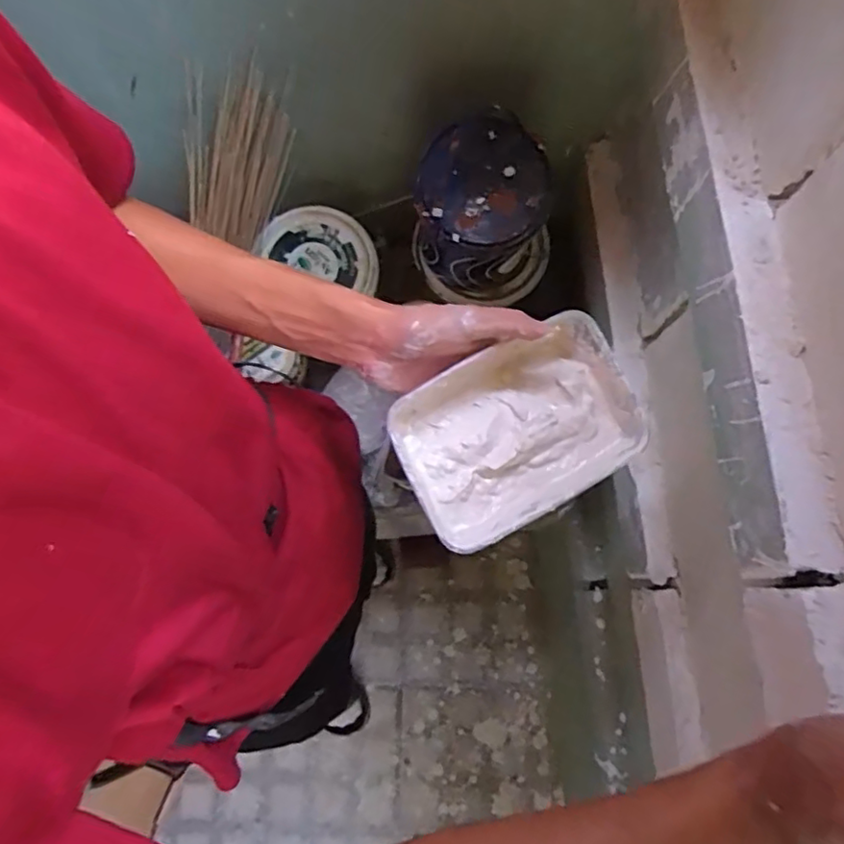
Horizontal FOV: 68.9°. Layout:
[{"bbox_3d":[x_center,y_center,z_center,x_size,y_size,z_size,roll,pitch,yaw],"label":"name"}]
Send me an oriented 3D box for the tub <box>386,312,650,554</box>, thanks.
[{"bbox_3d":[0.069,0.005,0.438,0.169,0.049,0.116,-27,78,-6],"label":"tub"}]

